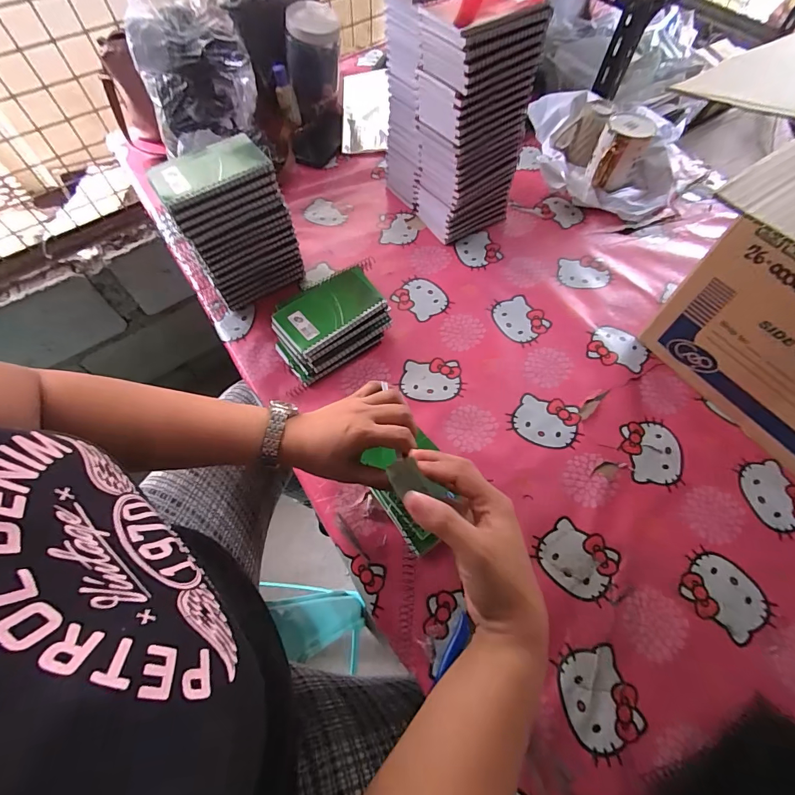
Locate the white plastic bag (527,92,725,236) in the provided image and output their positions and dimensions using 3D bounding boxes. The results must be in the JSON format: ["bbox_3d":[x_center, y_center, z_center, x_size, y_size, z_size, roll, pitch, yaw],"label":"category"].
[{"bbox_3d":[0.391,-0.432,0.716,0.365,0.092,0.284,25,66,15],"label":"white plastic bag"}]

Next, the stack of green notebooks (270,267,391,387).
[{"bbox_3d":[-0.092,-0.104,0.561,0.156,0.076,0.098,-34,66,-15],"label":"stack of green notebooks"}]

